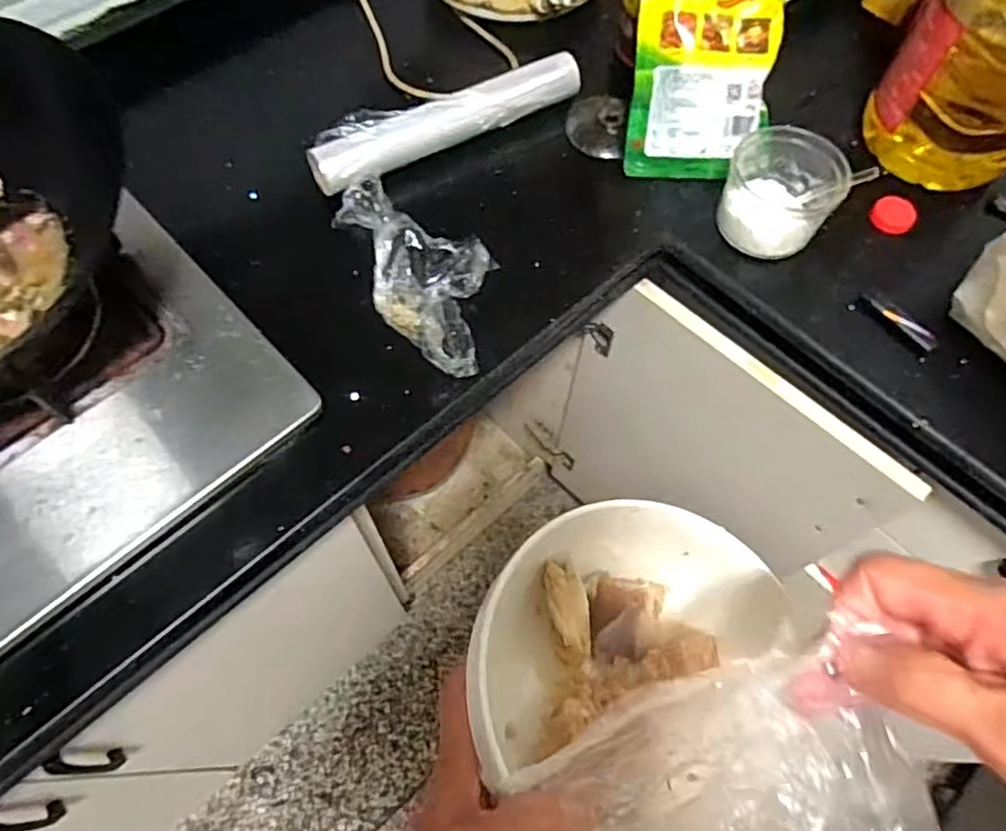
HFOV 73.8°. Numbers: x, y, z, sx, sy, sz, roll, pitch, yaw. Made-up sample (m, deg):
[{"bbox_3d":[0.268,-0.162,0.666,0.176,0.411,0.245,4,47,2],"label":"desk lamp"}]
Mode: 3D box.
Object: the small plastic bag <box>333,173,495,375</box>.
[{"bbox_3d":[-0.068,-0.136,0.624,0.117,0.034,0.225,-27,68,-14],"label":"small plastic bag"}]

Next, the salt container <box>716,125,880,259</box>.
[{"bbox_3d":[0.270,-0.214,0.650,0.115,0.085,0.106,35,68,14],"label":"salt container"}]

